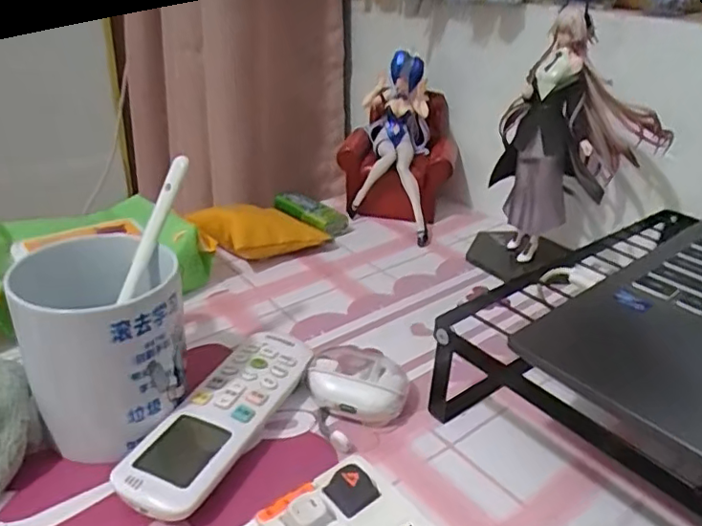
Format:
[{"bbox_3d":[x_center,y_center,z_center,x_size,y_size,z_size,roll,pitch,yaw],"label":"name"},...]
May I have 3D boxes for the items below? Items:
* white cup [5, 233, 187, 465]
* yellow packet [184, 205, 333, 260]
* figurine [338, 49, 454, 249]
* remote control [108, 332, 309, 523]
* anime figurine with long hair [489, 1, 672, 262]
[{"bbox_3d":[-0.130,0.048,0.313,0.076,0.103,0.072,2,29,-1],"label":"white cup"},{"bbox_3d":[-0.074,-0.026,0.502,0.116,0.043,0.053,6,26,-20],"label":"yellow packet"},{"bbox_3d":[0.048,-0.119,0.581,0.110,0.157,0.113,7,29,8],"label":"figurine"},{"bbox_3d":[-0.071,0.087,0.328,0.047,0.023,0.134,15,31,21],"label":"remote control"},{"bbox_3d":[0.173,-0.087,0.458,0.107,0.191,0.062,10,30,12],"label":"anime figurine with long hair"}]

